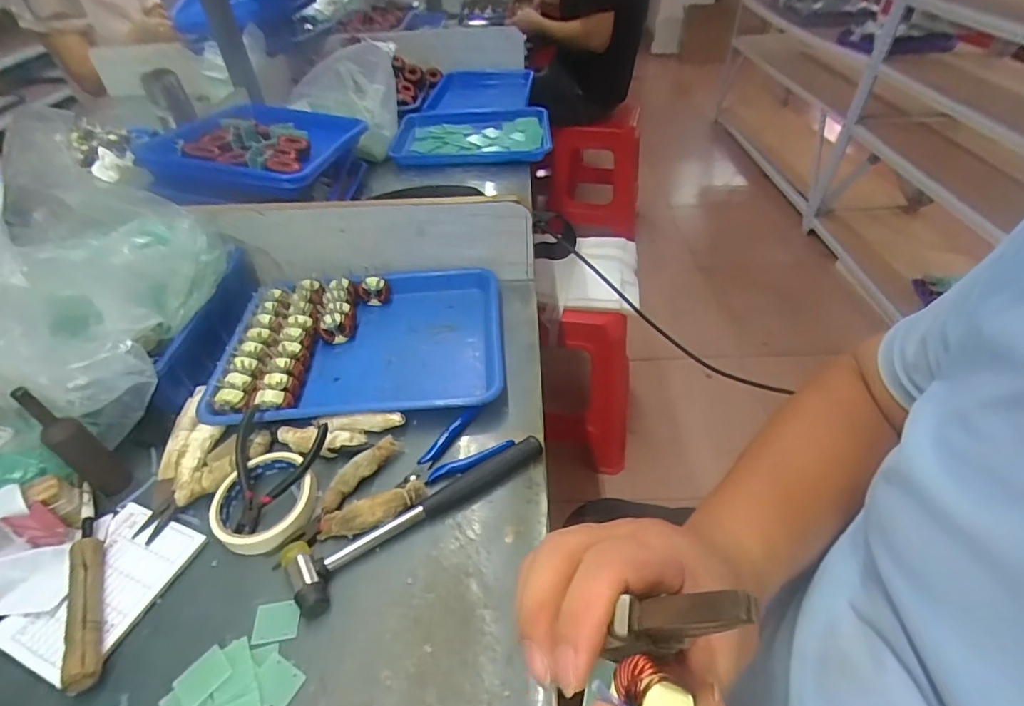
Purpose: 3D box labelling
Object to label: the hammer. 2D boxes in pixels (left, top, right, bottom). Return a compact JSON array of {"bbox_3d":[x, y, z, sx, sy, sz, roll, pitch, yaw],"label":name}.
[{"bbox_3d":[-0.074,0.146,0.455,0.245,0.024,0.059,-23,48,-20],"label":"hammer"}]

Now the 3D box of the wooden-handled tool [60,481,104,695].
[{"bbox_3d":[-0.355,0.187,0.421,0.021,0.022,0.185,-24,48,-20],"label":"wooden-handled tool"}]

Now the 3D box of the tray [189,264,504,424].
[{"bbox_3d":[-0.175,-0.022,0.615,0.322,0.035,0.246,-4,44,-1],"label":"tray"}]

